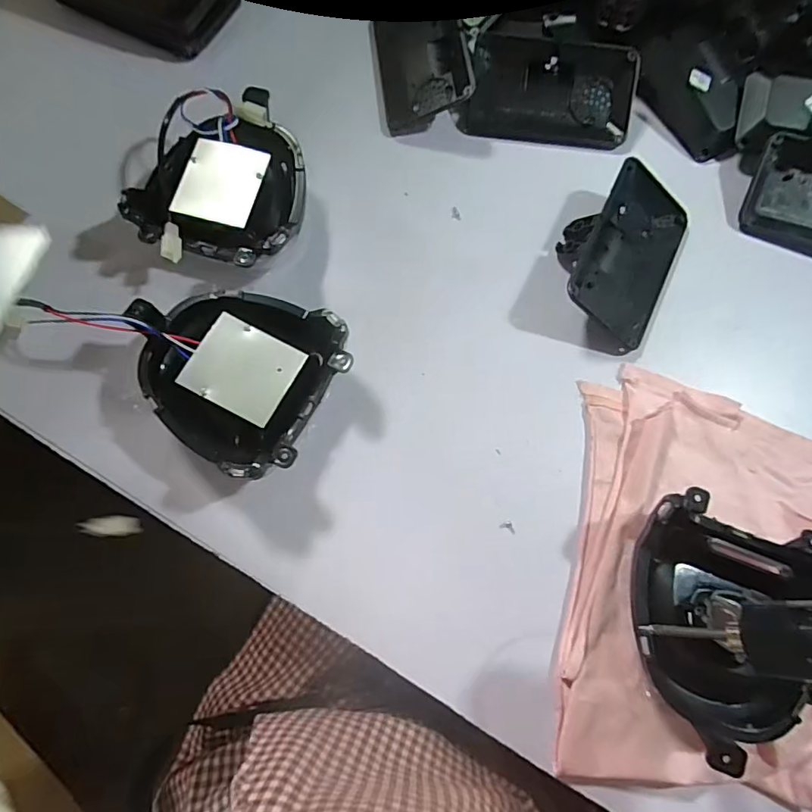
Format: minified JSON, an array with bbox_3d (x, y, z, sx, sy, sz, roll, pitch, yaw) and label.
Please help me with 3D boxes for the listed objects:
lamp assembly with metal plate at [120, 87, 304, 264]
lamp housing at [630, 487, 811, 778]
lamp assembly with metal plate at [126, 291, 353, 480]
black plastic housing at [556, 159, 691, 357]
[{"bbox_3d":[-0.153,-0.183,0.421,0.133,0.056,0.150,2,73,-2],"label":"lamp assembly with metal plate"},{"bbox_3d":[0.209,0.145,0.331,0.125,0.056,0.149,17,73,3],"label":"lamp housing"},{"bbox_3d":[-0.129,-0.025,0.373,0.152,0.056,0.129,25,73,5],"label":"lamp assembly with metal plate"},{"bbox_3d":[0.186,-0.132,0.429,0.094,0.040,0.160,28,74,6],"label":"black plastic housing"}]

